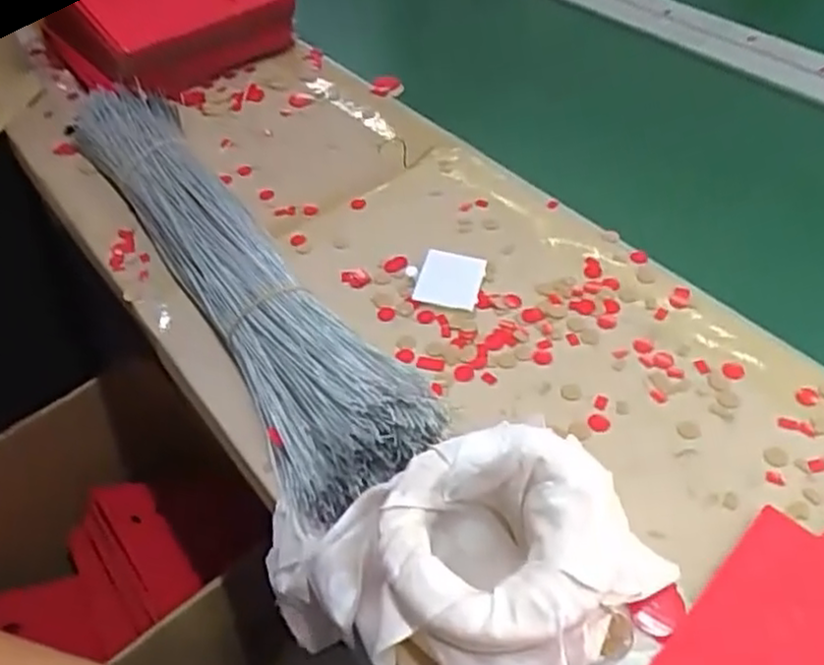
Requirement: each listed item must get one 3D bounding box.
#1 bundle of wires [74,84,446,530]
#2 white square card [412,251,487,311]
[{"bbox_3d":[-0.167,-0.080,0.596,0.102,0.049,0.558,-27,50,-20],"label":"bundle of wires"},{"bbox_3d":[0.030,-0.041,0.569,0.048,0.006,0.056,11,52,10],"label":"white square card"}]

